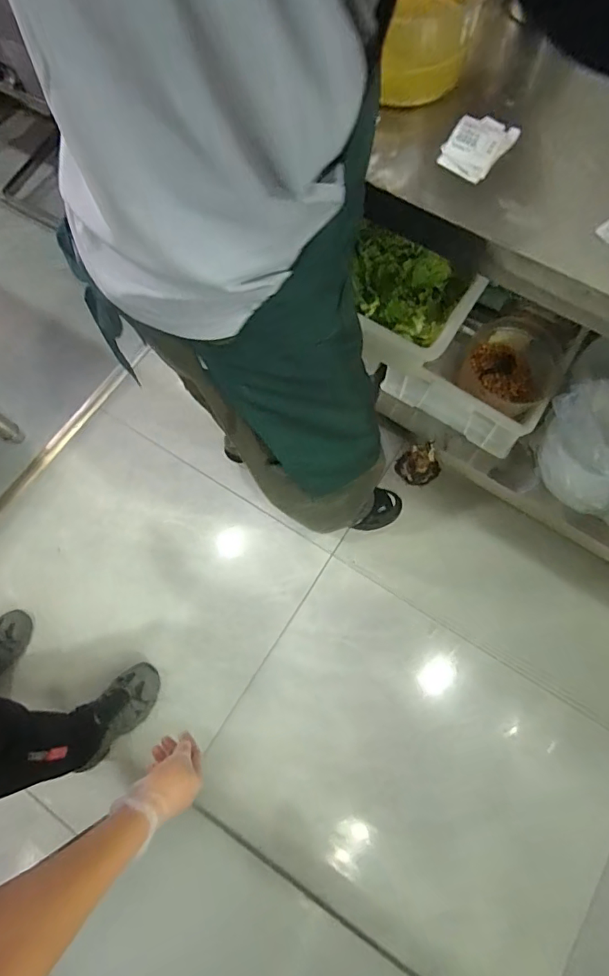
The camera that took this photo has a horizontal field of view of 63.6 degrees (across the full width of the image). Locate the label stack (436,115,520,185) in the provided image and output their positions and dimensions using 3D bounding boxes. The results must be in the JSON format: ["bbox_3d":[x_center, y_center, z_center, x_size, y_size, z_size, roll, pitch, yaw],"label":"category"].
[{"bbox_3d":[0.204,-0.406,0.583,0.061,0.019,0.082,38,76,14],"label":"label stack"}]

